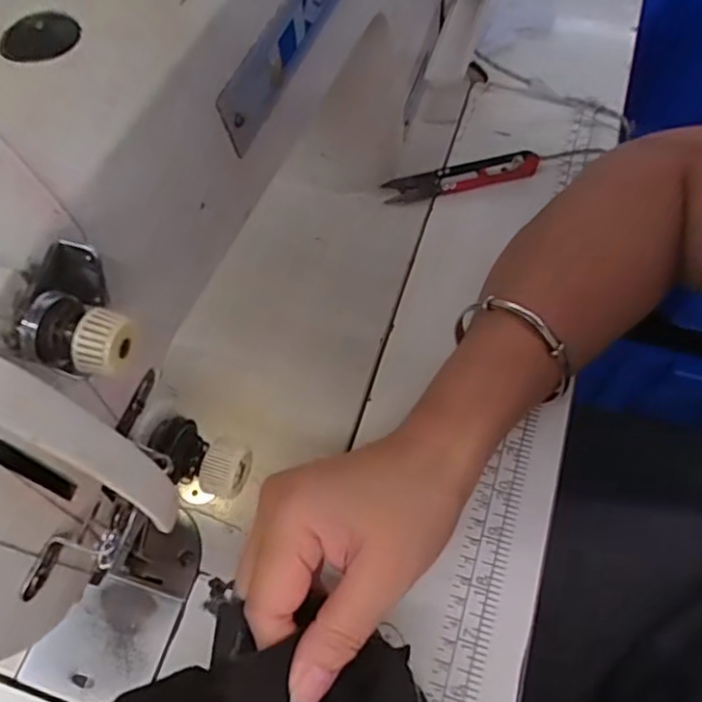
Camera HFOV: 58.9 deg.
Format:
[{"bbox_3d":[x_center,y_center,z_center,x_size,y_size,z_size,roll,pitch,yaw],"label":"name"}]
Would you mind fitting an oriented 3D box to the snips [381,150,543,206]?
[{"bbox_3d":[0.077,-0.124,0.433,0.106,0.014,0.023,-13,62,-4],"label":"snips"}]

